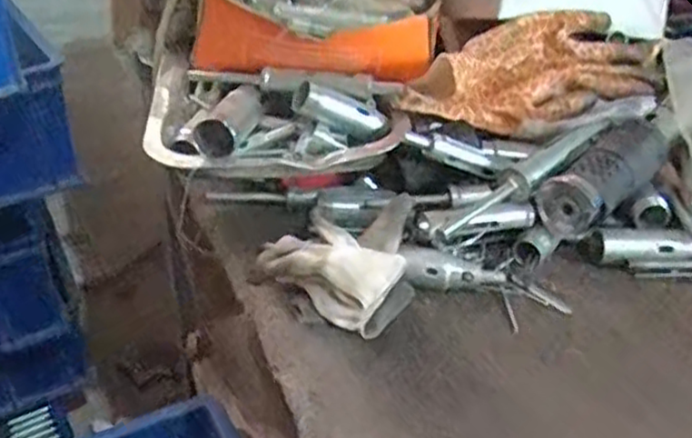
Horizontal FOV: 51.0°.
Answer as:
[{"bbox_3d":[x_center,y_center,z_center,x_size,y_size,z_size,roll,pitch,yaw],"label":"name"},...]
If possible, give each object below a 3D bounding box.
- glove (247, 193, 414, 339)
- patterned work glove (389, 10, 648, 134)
[{"bbox_3d":[-0.008,0.027,0.451,0.097,0.043,0.080,5,36,3],"label":"glove"},{"bbox_3d":[0.143,-0.111,0.546,0.221,0.053,0.080,-10,38,-16],"label":"patterned work glove"}]

